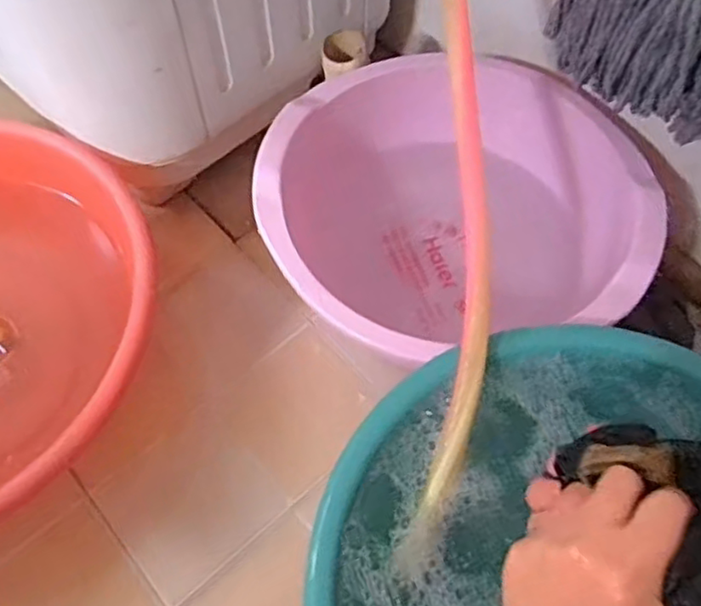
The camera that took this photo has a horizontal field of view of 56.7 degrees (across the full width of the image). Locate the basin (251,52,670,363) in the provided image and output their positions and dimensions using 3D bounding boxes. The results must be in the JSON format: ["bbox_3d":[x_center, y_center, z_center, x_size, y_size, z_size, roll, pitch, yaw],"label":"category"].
[{"bbox_3d":[0.095,-0.093,0.718,0.368,0.171,0.338,0,62,0],"label":"basin"}]

